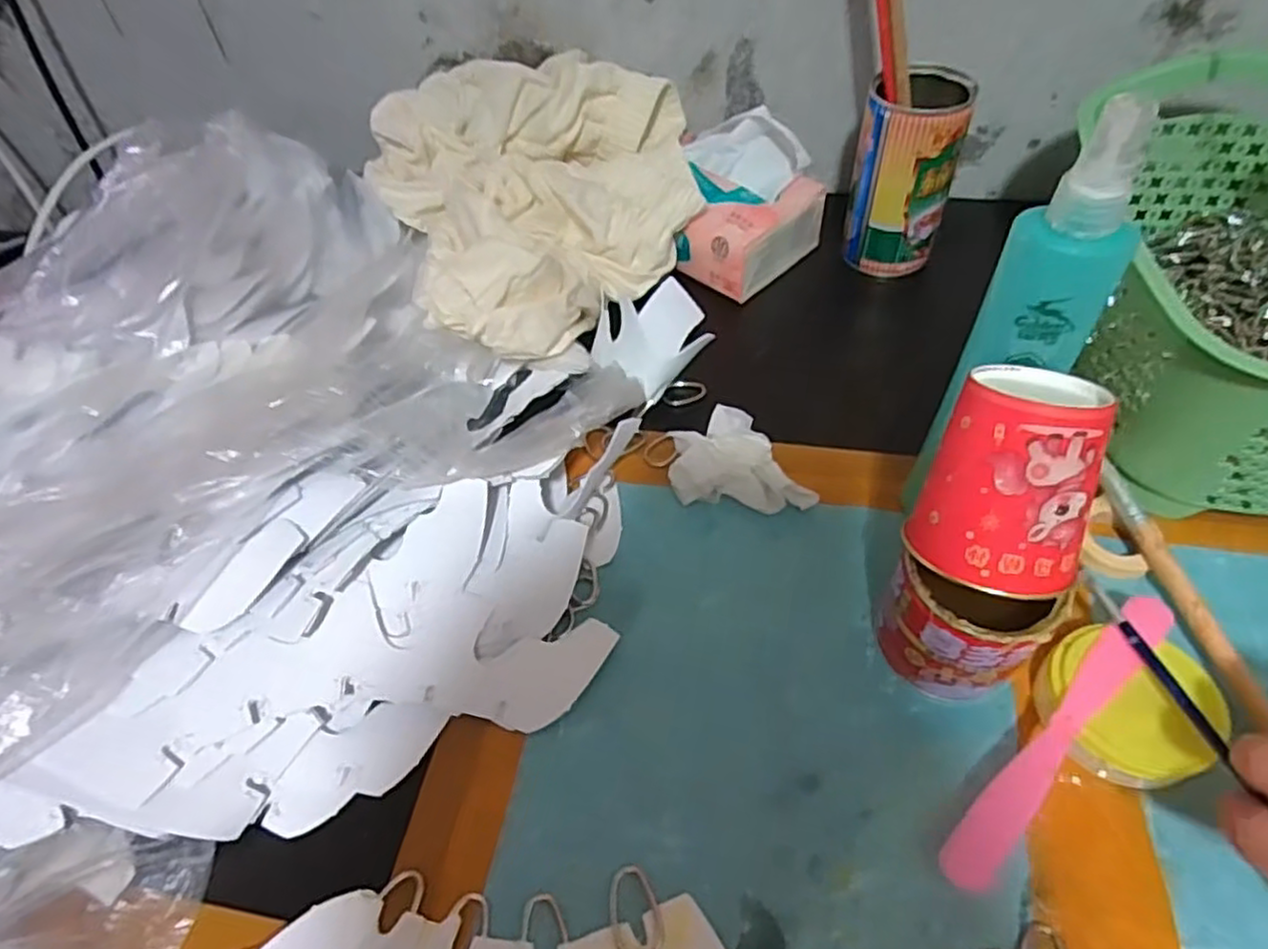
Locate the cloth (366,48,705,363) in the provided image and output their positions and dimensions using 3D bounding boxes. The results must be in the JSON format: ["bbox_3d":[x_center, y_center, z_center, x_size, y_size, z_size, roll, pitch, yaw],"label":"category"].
[{"bbox_3d":[-0.055,-0.209,0.510,0.237,0.078,0.269,-22,54,-11],"label":"cloth"}]

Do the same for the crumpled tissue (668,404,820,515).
[{"bbox_3d":[0.060,-0.016,0.408,0.077,0.034,0.073,-3,53,3],"label":"crumpled tissue"}]

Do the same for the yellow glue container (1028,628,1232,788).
[{"bbox_3d":[0.217,0.103,0.311,0.070,0.038,0.059,11,55,13],"label":"yellow glue container"}]

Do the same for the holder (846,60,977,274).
[{"bbox_3d":[0.185,-0.204,0.487,0.063,0.120,0.055,14,56,15],"label":"holder"}]

